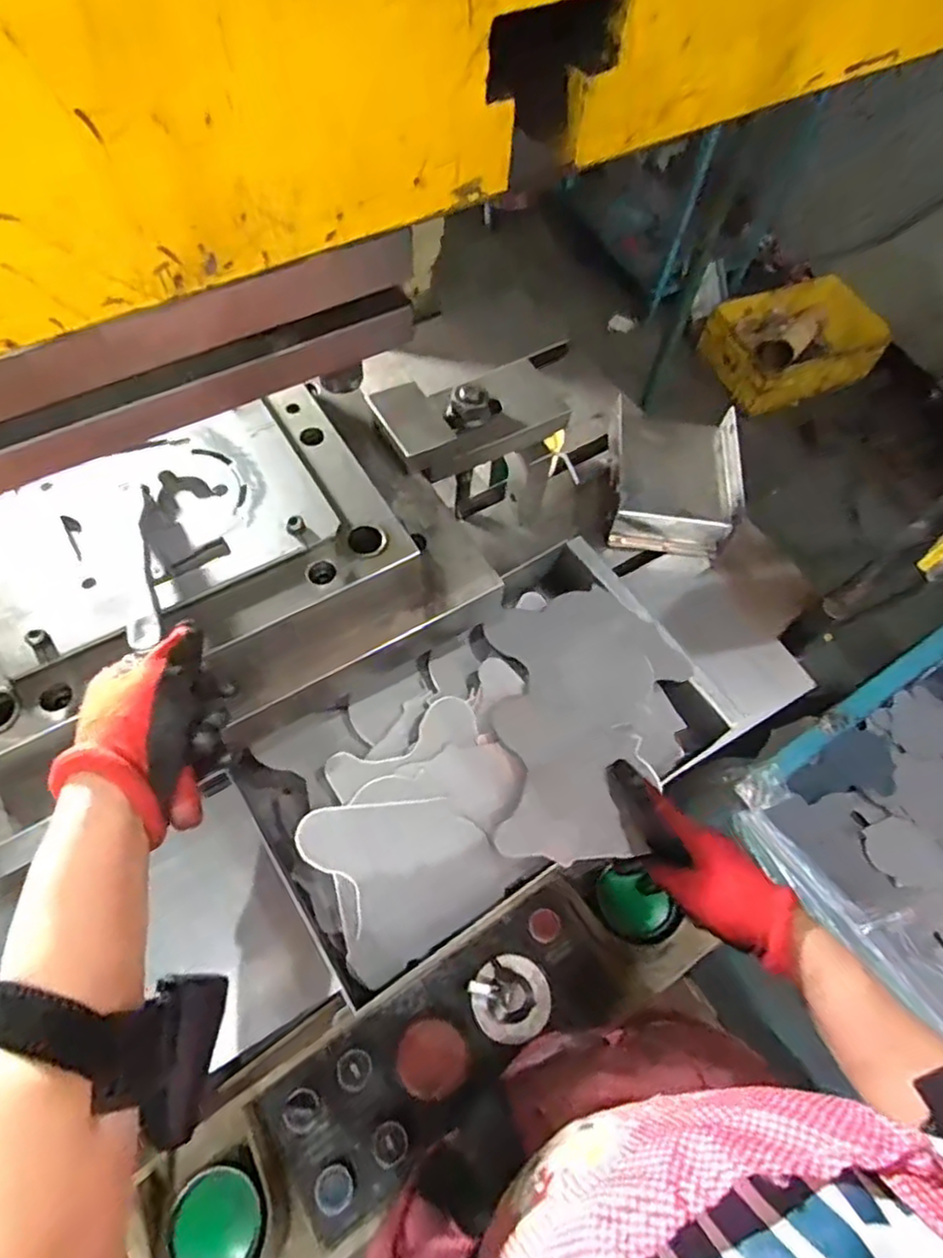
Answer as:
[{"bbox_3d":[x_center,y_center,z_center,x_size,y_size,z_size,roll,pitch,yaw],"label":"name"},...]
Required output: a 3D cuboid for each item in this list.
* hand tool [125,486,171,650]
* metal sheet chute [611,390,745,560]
[{"bbox_3d":[-0.211,-0.046,0.431,0.020,0.020,0.156,-16,42,-11],"label":"hand tool"},{"bbox_3d":[0.229,-0.177,0.753,0.145,0.095,0.176,12,62,3],"label":"metal sheet chute"}]

